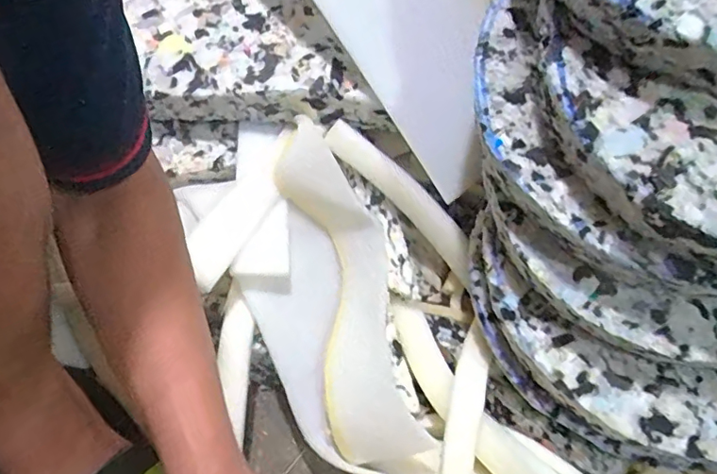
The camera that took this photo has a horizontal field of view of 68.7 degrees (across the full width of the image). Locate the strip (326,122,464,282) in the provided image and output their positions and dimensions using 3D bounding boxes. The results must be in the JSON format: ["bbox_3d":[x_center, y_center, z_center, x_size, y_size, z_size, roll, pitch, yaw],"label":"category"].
[{"bbox_3d":[0.044,-0.039,0.506,0.186,0.021,0.032,44,53,-4],"label":"strip"}]

